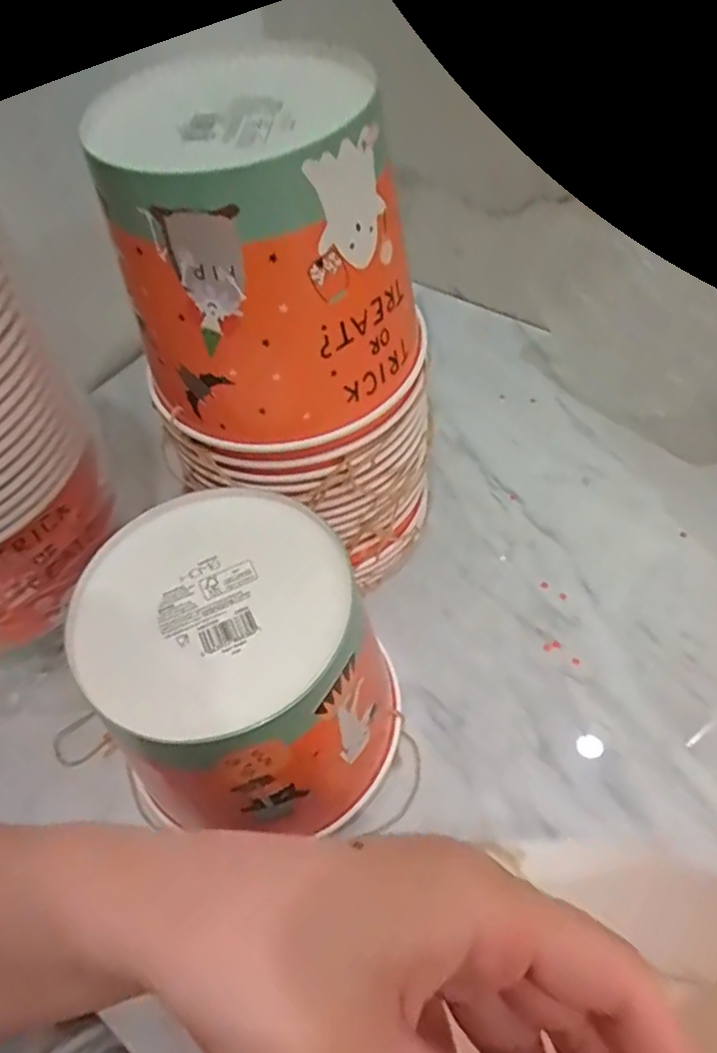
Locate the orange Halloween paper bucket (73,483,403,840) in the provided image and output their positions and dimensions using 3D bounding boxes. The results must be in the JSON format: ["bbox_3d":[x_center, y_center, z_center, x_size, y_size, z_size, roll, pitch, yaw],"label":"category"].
[{"bbox_3d":[-0.058,0.085,0.348,0.140,0.147,0.136,-2,54,3],"label":"orange Halloween paper bucket"}]

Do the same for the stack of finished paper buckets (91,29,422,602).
[{"bbox_3d":[-0.035,-0.091,0.388,0.148,0.289,0.135,-3,54,3],"label":"stack of finished paper buckets"}]

